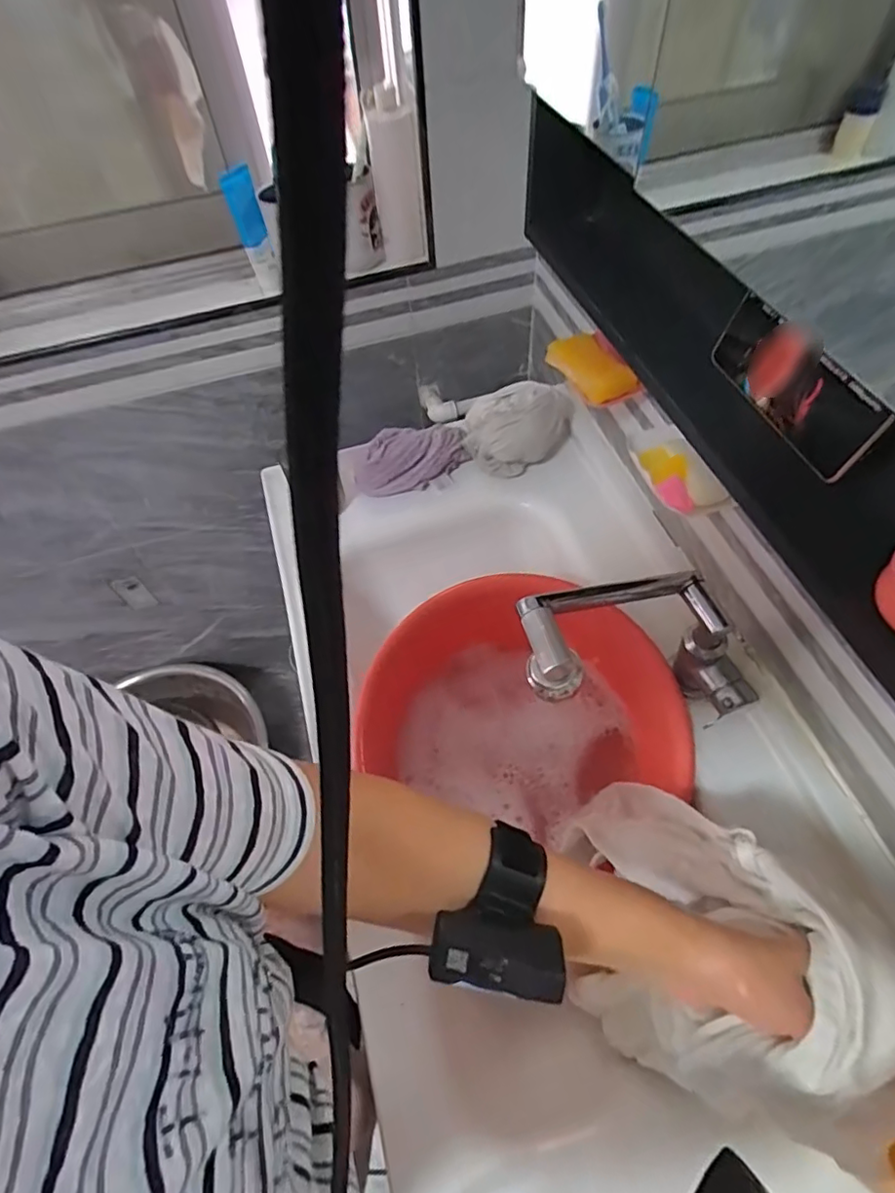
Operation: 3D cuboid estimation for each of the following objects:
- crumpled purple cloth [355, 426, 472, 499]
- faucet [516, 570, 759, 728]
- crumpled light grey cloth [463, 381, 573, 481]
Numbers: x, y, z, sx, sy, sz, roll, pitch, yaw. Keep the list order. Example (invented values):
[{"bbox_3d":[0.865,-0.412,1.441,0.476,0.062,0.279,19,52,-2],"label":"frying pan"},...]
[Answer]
[{"bbox_3d":[-0.056,-0.213,0.886,0.180,0.068,0.088,-12,58,-4],"label":"crumpled purple cloth"},{"bbox_3d":[0.187,0.052,0.553,0.279,0.128,0.110,10,54,-25],"label":"faucet"},{"bbox_3d":[0.108,-0.264,0.893,0.159,0.080,0.139,-4,58,1],"label":"crumpled light grey cloth"}]

